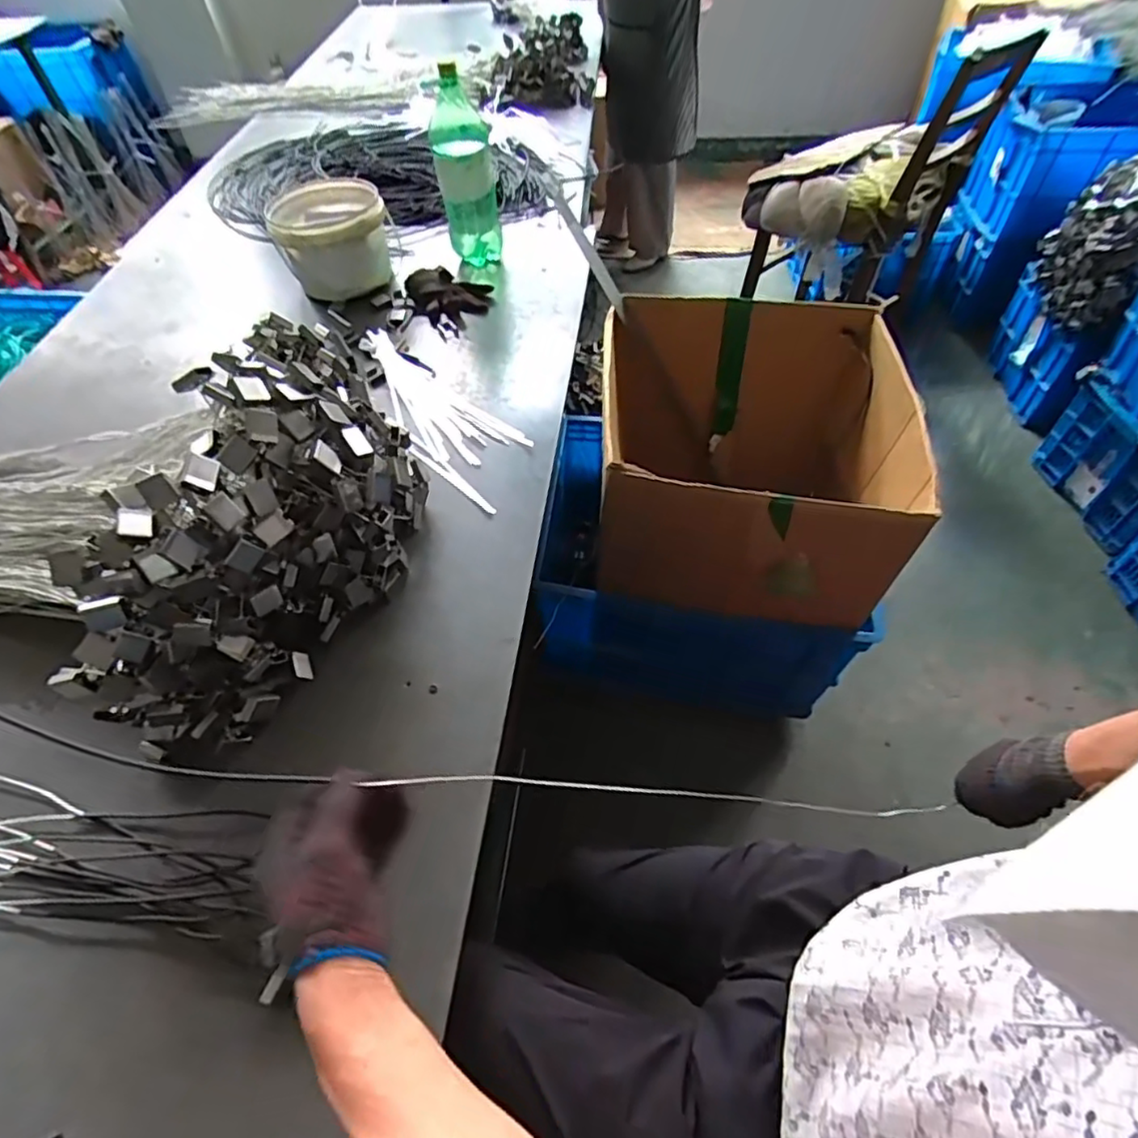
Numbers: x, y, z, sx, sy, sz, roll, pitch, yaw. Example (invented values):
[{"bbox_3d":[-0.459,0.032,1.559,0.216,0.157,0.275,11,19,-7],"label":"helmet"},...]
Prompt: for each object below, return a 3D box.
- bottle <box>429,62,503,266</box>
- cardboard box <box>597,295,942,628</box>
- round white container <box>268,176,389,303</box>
[{"bbox_3d":[-0.193,-0.728,1.191,0.104,0.301,0.094,-9,54,-4],"label":"bottle"},{"bbox_3d":[0.312,-0.187,1.137,0.508,0.354,0.493,6,54,7],"label":"cardboard box"},{"bbox_3d":[-0.454,-0.635,1.235,0.212,0.138,0.229,-13,54,-7],"label":"round white container"}]

